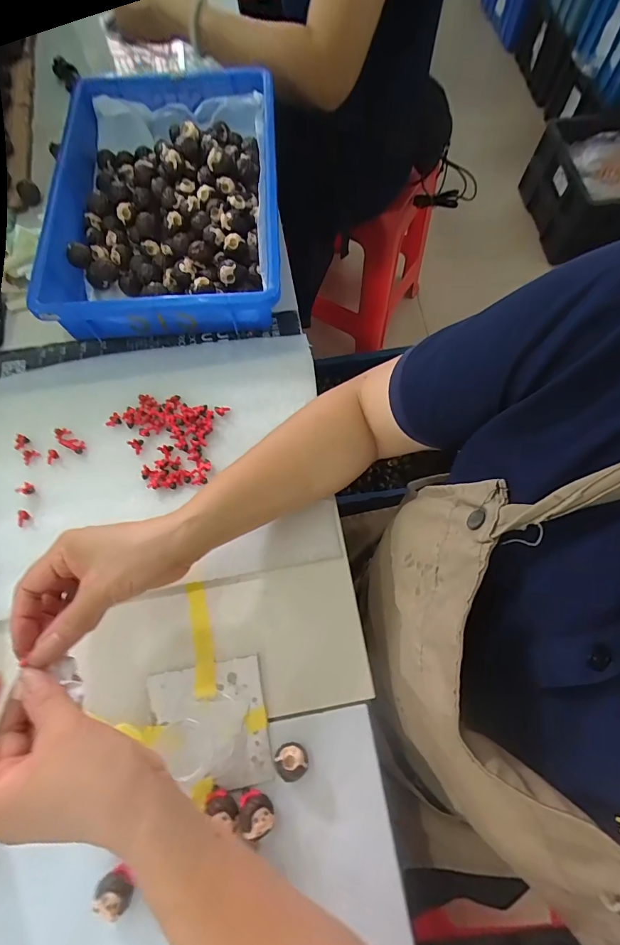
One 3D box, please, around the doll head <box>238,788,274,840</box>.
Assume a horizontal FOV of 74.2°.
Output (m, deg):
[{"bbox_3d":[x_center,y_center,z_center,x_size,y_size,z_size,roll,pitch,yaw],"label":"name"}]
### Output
[{"bbox_3d":[-0.039,0.248,0.299,0.025,0.019,0.024,2,71,2],"label":"doll head"}]

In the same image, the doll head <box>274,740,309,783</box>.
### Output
[{"bbox_3d":[-0.014,0.218,0.310,0.024,0.020,0.022,0,71,1],"label":"doll head"}]

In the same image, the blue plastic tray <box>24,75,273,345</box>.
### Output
[{"bbox_3d":[-0.156,-0.332,0.481,0.233,0.055,0.373,-3,71,0],"label":"blue plastic tray"}]

